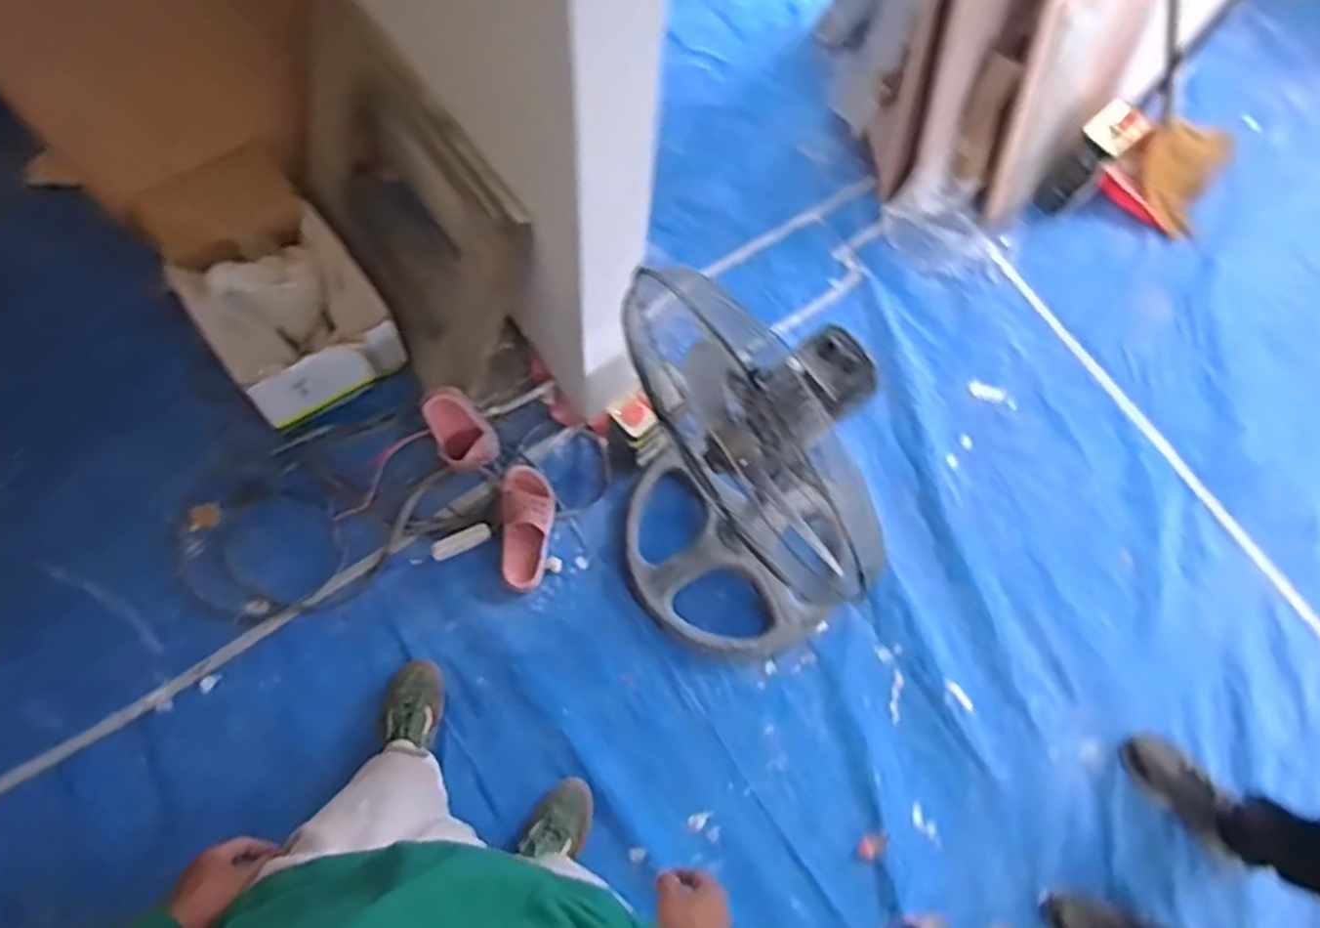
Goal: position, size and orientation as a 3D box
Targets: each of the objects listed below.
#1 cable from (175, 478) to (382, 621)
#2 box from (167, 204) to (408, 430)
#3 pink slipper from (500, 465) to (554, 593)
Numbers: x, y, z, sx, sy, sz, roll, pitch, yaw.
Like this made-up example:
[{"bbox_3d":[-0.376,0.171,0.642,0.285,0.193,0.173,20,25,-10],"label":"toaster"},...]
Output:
[{"bbox_3d":[-0.783,0.183,1.527,0.367,0.026,0.278,36,71,9],"label":"cable"},{"bbox_3d":[-0.787,-0.332,1.619,0.340,0.159,0.436,-31,75,-14],"label":"box"},{"bbox_3d":[-0.275,0.131,1.577,0.103,0.085,0.248,3,69,-3],"label":"pink slipper"}]

